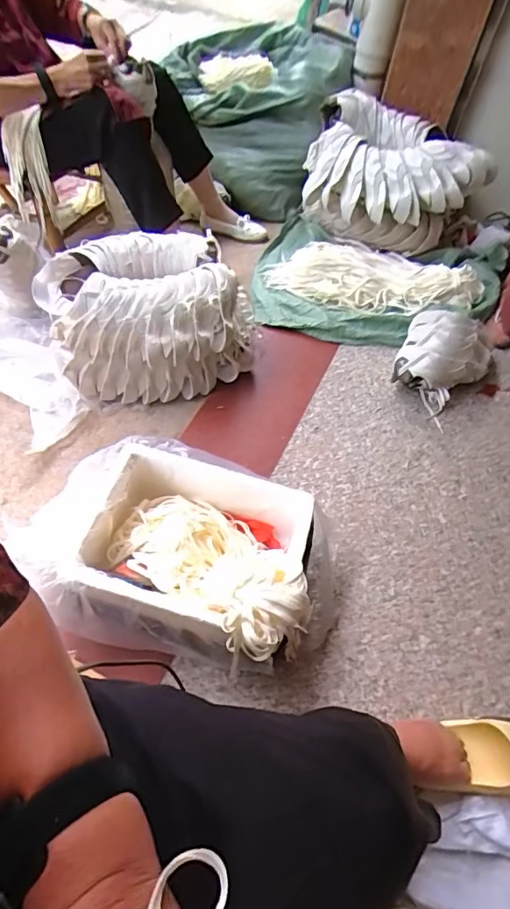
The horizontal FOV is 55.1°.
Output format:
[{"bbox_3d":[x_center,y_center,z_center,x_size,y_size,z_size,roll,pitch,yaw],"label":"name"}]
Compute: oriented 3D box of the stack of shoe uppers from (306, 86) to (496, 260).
[{"bbox_3d":[0.374,-0.760,1.371,0.486,0.313,0.208,19,55,7],"label":"stack of shoe uppers"}]

